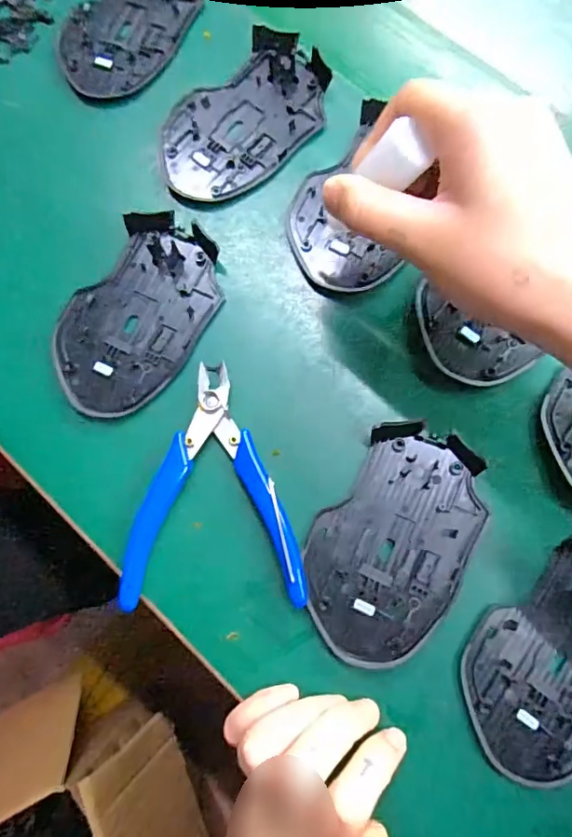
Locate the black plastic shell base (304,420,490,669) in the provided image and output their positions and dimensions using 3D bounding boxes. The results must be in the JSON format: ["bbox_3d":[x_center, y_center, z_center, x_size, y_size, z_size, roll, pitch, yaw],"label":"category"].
[{"bbox_3d":[0.054,0.061,0.255,0.073,0.010,0.115,25,82,6],"label":"black plastic shell base"}]

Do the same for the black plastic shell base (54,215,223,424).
[{"bbox_3d":[-0.082,-0.058,0.287,0.072,0.009,0.114,33,83,7],"label":"black plastic shell base"}]

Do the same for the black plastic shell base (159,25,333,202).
[{"bbox_3d":[-0.025,-0.179,0.305,0.114,0.012,0.073,-40,81,-5],"label":"black plastic shell base"}]

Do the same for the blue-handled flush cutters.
[{"bbox_3d":[-0.038,0.033,0.264,0.089,0.014,0.118,-2,80,2],"label":"blue-handled flush cutters"}]

